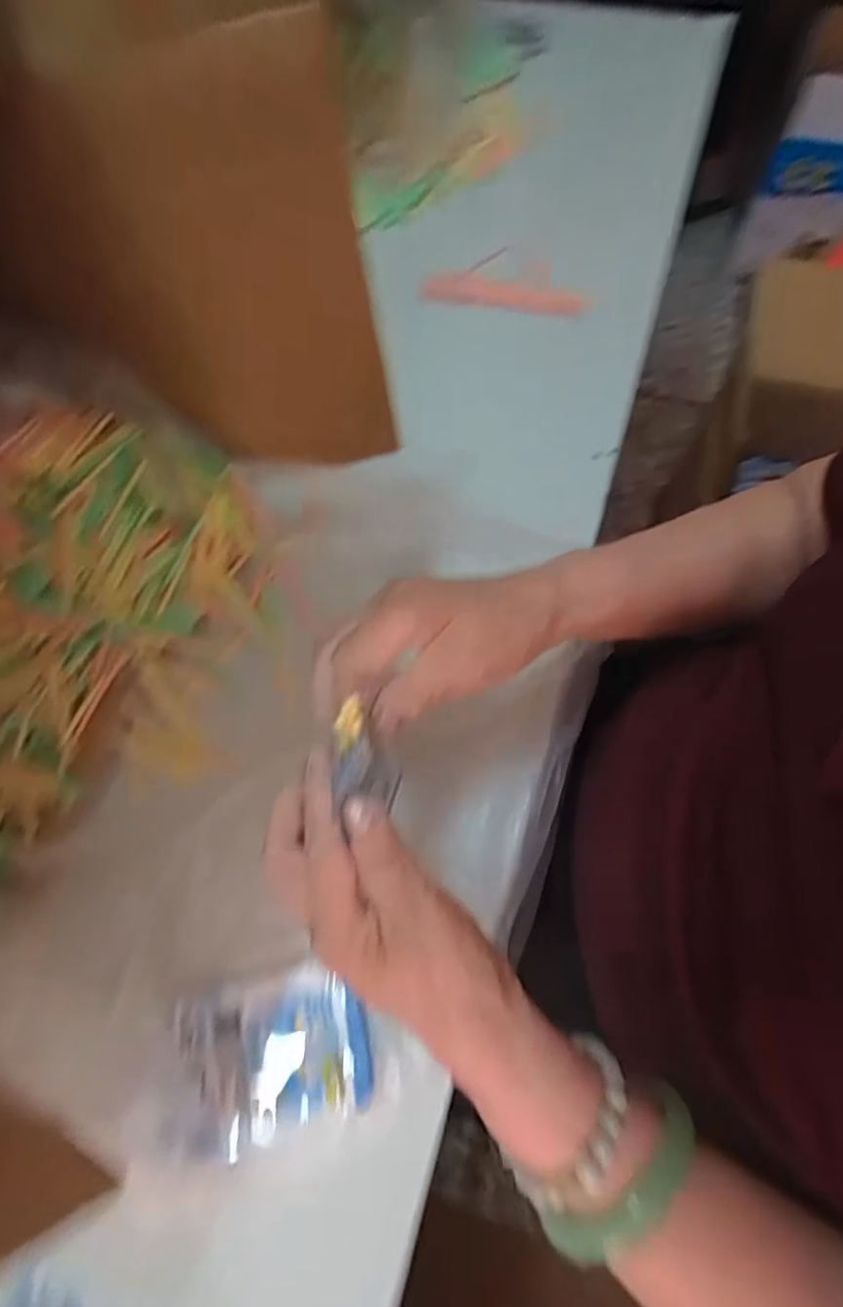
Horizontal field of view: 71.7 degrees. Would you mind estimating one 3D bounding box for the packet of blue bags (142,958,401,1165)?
[{"bbox_3d":[-0.075,0.207,0.304,0.115,0.023,0.075,-10,56,-11],"label":"packet of blue bags"}]

